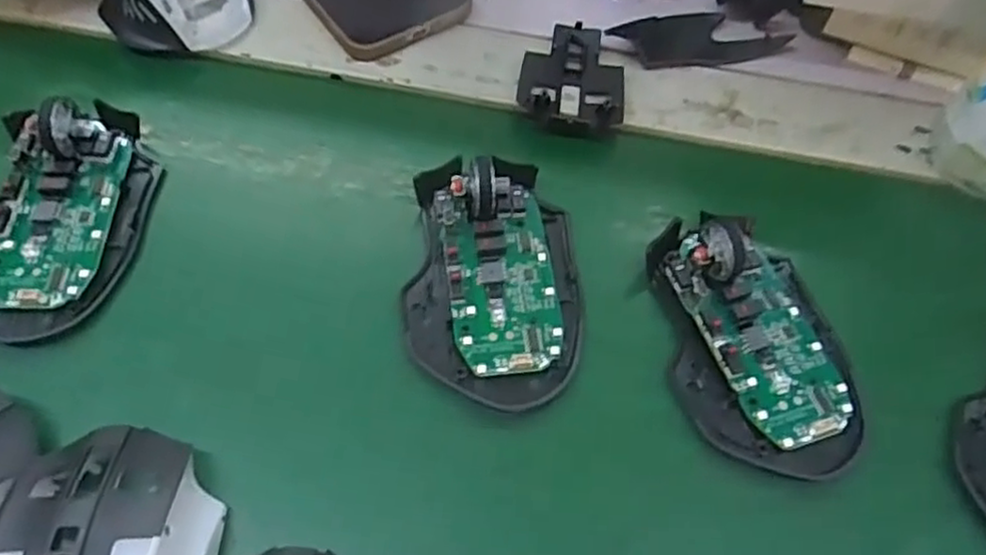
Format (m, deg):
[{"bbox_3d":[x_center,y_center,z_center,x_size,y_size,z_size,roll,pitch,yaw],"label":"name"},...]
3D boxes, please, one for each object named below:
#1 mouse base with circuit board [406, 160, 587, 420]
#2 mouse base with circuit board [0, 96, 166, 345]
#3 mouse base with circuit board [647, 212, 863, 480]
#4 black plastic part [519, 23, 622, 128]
[{"bbox_3d":[0.002,-0.005,0.297,0.071,0.033,0.108,4,56,-2],"label":"mouse base with circuit board"},{"bbox_3d":[-0.186,-0.031,0.301,0.071,0.032,0.111,10,56,1],"label":"mouse base with circuit board"},{"bbox_3d":[0.110,0.021,0.287,0.070,0.034,0.106,-4,57,-7],"label":"mouse base with circuit board"},{"bbox_3d":[0.041,-0.102,0.360,0.052,0.011,0.061,7,56,0],"label":"black plastic part"}]

